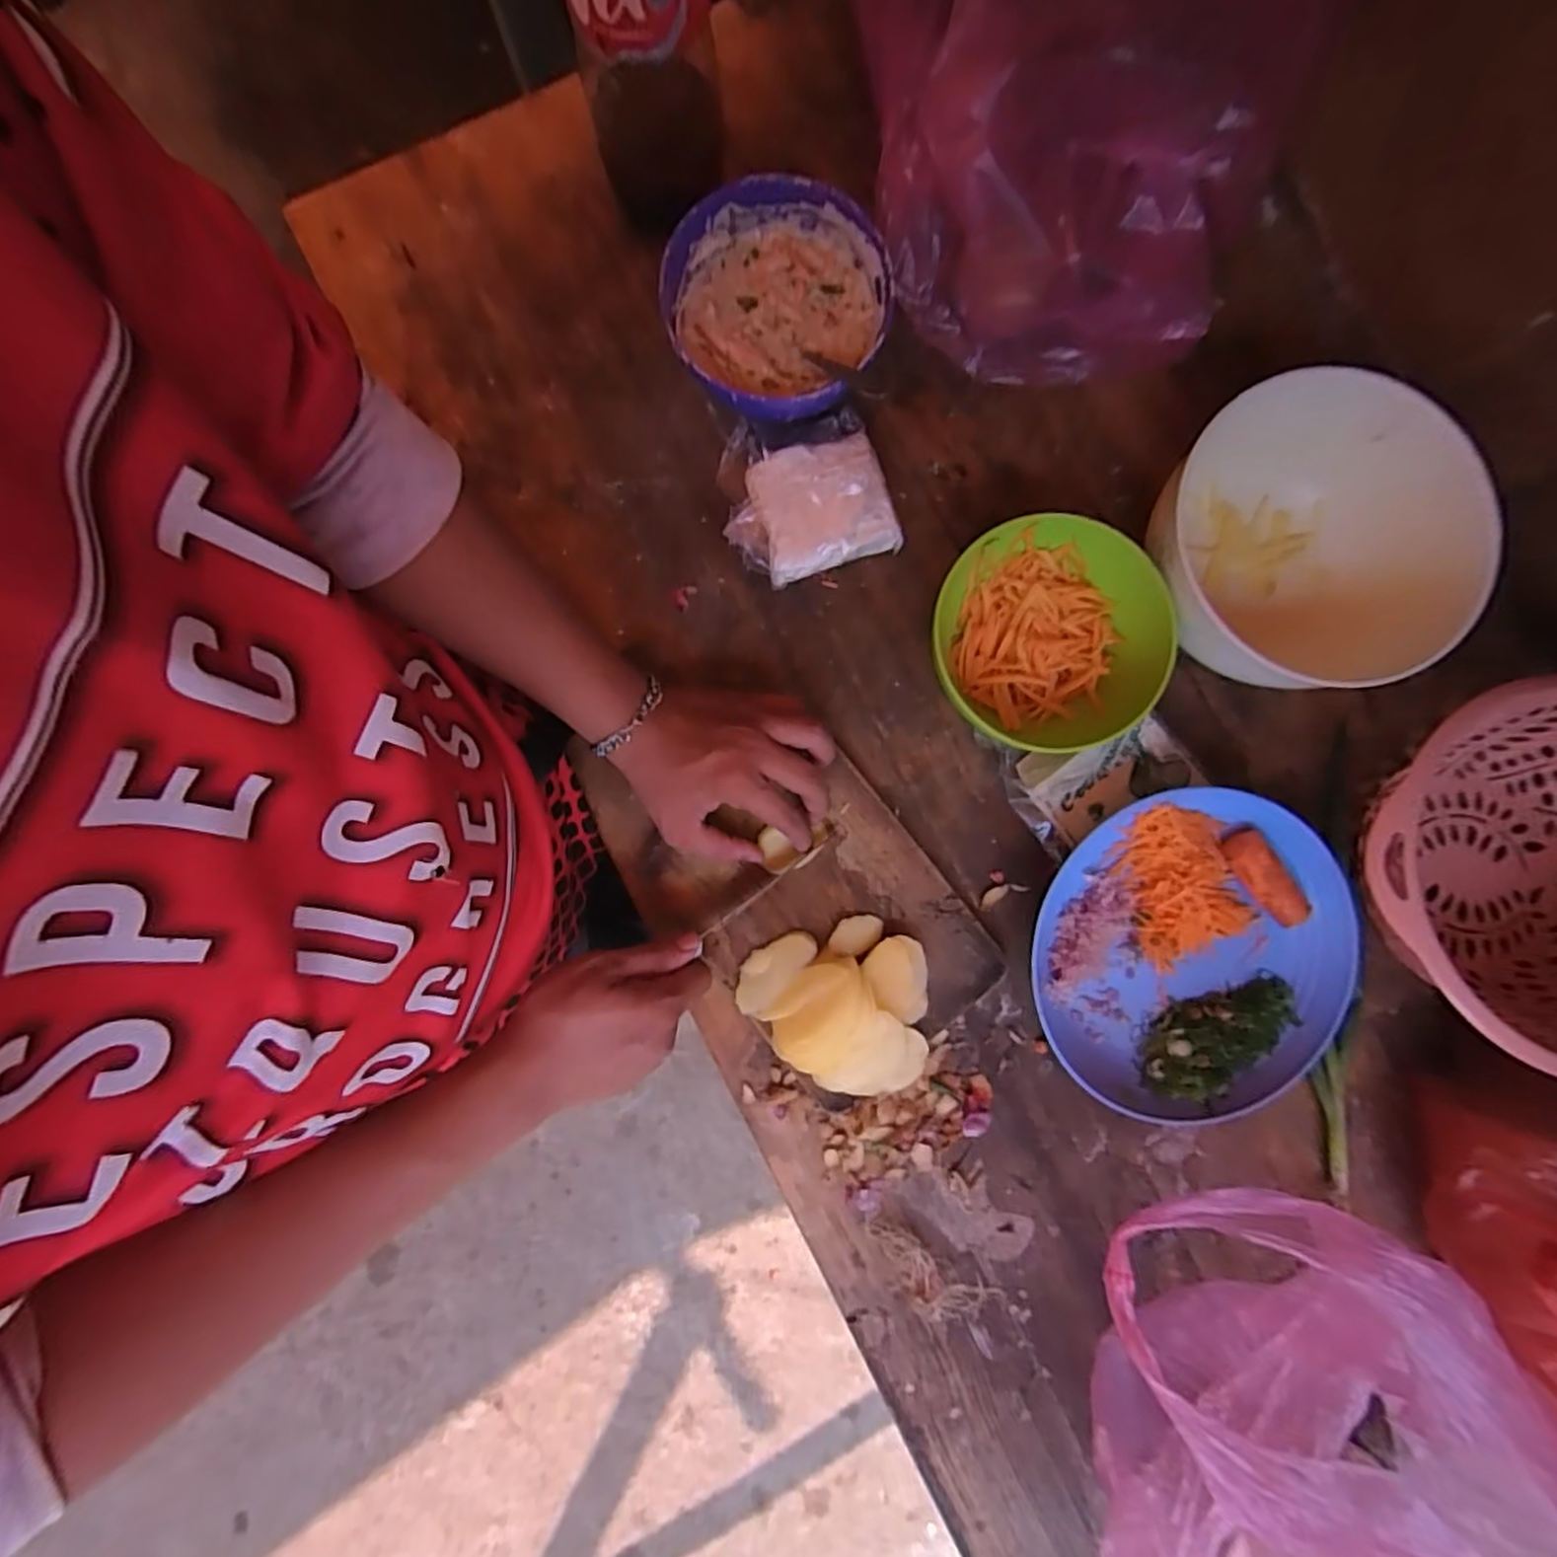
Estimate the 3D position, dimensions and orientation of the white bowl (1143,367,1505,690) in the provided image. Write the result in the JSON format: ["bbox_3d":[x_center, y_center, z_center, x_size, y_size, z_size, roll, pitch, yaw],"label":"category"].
[{"bbox_3d":[0.334,-0.157,0.473,0.162,0.098,0.184,24,85,1],"label":"white bowl"}]

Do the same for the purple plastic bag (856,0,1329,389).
[{"bbox_3d":[0.163,-0.419,0.424,0.157,0.277,0.290,-24,86,-2],"label":"purple plastic bag"}]

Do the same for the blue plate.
[{"bbox_3d":[0.284,0.122,0.470,0.202,0.053,0.211,0,86,-1],"label":"blue plate"}]

